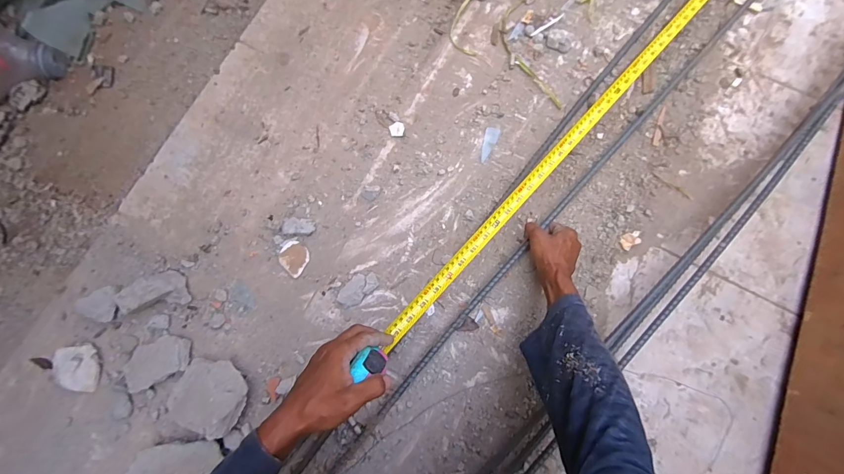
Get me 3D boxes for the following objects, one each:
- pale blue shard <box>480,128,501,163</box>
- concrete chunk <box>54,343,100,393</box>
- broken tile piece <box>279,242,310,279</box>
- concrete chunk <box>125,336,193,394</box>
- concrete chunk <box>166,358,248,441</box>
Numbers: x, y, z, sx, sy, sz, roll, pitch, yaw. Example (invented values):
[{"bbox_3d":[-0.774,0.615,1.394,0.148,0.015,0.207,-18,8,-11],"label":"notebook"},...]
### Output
[{"bbox_3d":[0.122,-0.170,0.683,0.025,0.004,0.069,20,80,5],"label":"pale blue shard"},{"bbox_3d":[-0.563,0.216,0.604,0.062,0.023,0.074,-11,79,-1],"label":"concrete chunk"},{"bbox_3d":[-0.222,0.037,0.643,0.049,0.011,0.054,28,80,6],"label":"broken tile piece"},{"bbox_3d":[-0.427,0.200,0.602,0.097,0.041,0.065,-25,79,-4],"label":"concrete chunk"},{"bbox_3d":[-0.333,0.248,0.580,0.121,0.062,0.103,11,79,3],"label":"concrete chunk"}]

